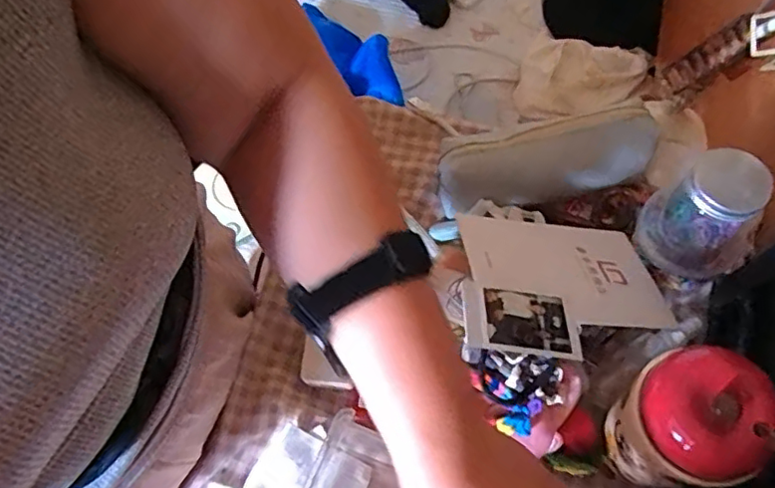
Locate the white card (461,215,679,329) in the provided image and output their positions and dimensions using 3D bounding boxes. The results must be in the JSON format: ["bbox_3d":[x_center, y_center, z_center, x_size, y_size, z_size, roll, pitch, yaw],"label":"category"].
[{"bbox_3d":[0.139,0.019,0.480,0.155,0.006,0.113,5,41,-14],"label":"white card"}]

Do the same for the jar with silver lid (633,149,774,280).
[{"bbox_3d":[0.247,-0.021,0.473,0.082,0.124,0.065,35,70,19],"label":"jar with silver lid"}]

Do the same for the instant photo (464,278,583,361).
[{"bbox_3d":[0.095,0.052,0.429,0.082,0.006,0.059,10,49,-10],"label":"instant photo"}]

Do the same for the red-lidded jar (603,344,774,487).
[{"bbox_3d":[0.190,0.116,0.388,0.069,0.108,0.075,-7,63,-1],"label":"red-lidded jar"}]

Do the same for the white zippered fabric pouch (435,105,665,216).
[{"bbox_3d":[0.145,-0.074,0.551,0.195,0.048,0.056,-12,63,-3],"label":"white zippered fabric pouch"}]

